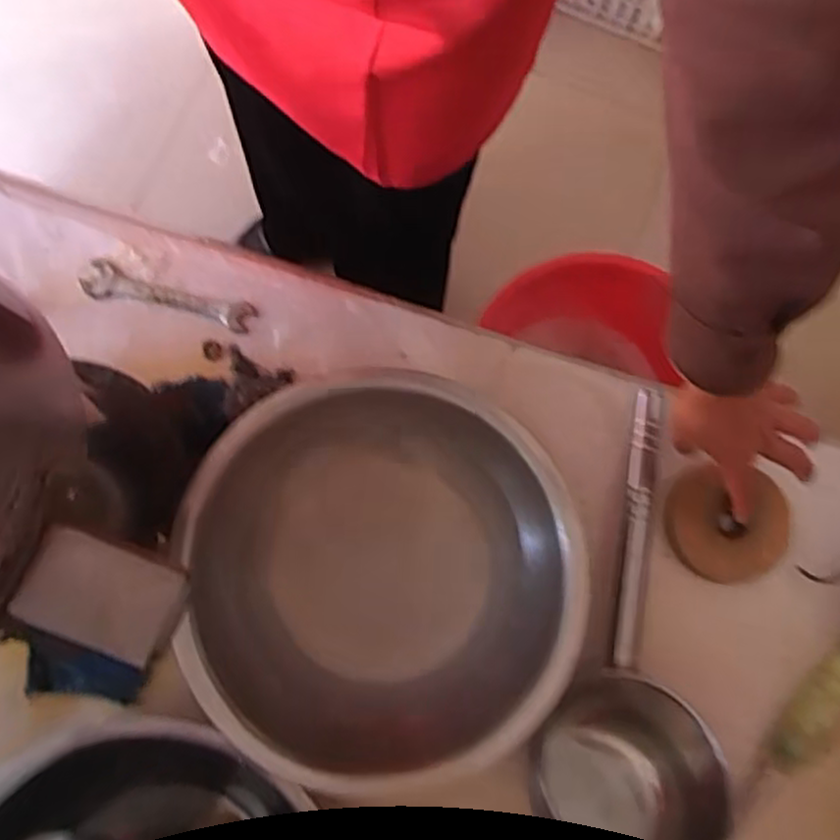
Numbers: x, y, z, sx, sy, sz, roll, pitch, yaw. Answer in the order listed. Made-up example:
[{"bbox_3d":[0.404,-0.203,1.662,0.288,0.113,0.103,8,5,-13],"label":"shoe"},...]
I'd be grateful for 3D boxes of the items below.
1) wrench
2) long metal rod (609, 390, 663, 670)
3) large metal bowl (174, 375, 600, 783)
[{"bbox_3d":[-0.232,-0.110,0.672,0.158,0.007,0.034,17,80,2],"label":"wrench"},{"bbox_3d":[0.185,0.088,0.619,0.024,0.015,0.232,10,80,0],"label":"long metal rod"},{"bbox_3d":[-0.033,0.120,0.598,0.322,0.088,0.291,28,81,4],"label":"large metal bowl"}]

